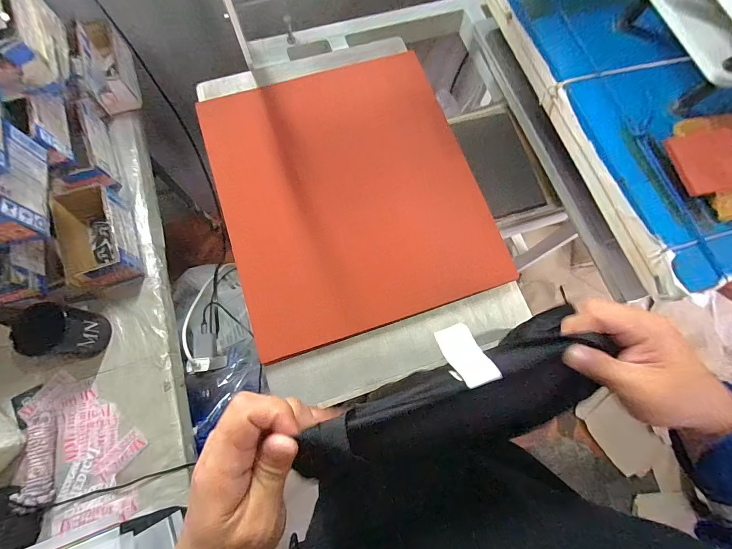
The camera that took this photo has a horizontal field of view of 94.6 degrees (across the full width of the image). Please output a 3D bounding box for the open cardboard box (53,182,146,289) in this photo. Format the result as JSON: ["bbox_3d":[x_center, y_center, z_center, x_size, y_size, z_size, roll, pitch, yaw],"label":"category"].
[{"bbox_3d":[-0.463,-0.060,0.590,0.088,0.072,0.158,-19,75,-7],"label":"open cardboard box"}]

